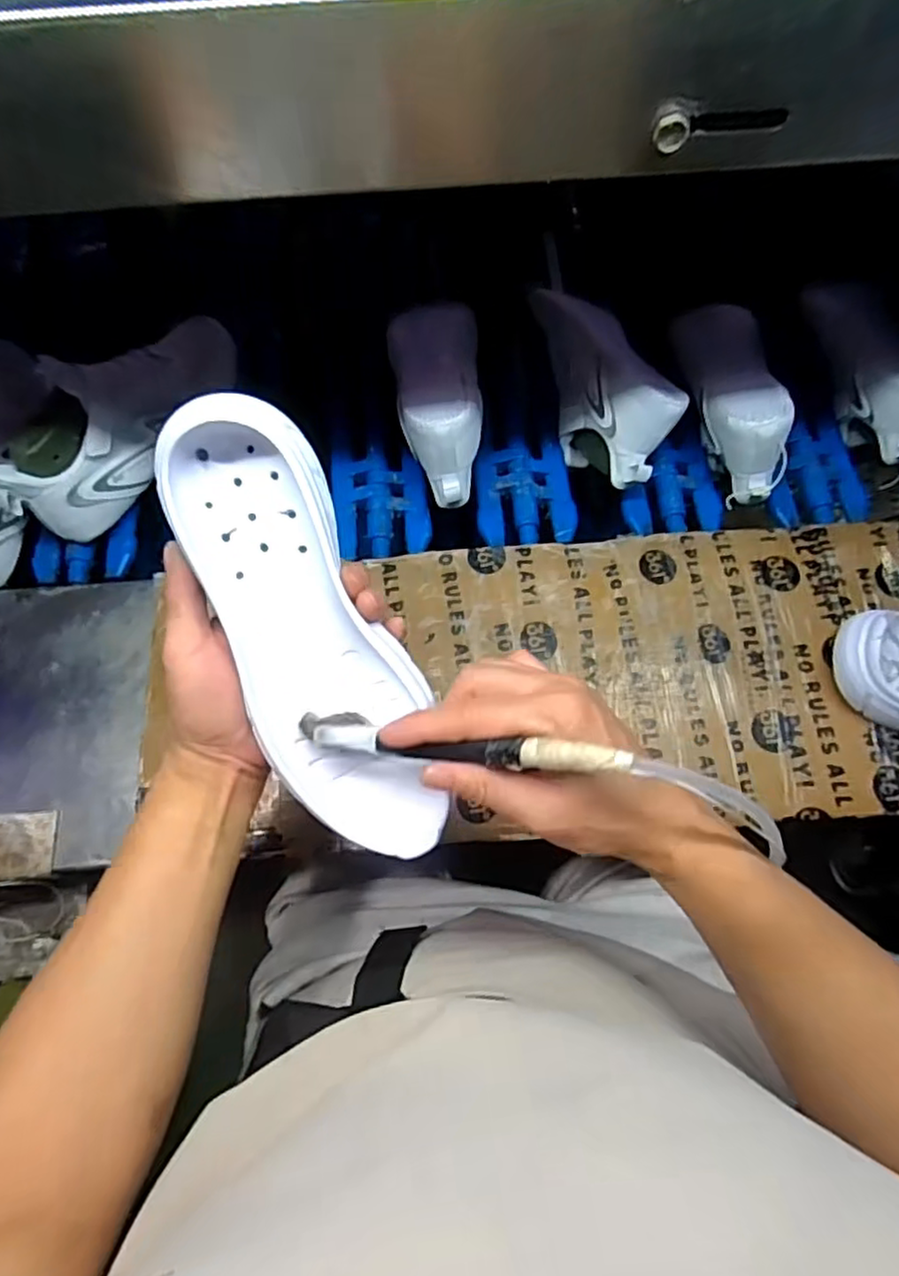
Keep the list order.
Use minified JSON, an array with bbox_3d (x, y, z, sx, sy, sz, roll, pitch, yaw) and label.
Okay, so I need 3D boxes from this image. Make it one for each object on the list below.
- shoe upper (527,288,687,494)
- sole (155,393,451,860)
[{"bbox_3d":[0.141,-0.243,0.647,0.078,0.097,0.219,-22,73,-6],"label":"shoe upper"},{"bbox_3d":[-0.077,-0.001,0.370,0.084,0.031,0.254,-23,98,-7],"label":"sole"}]

